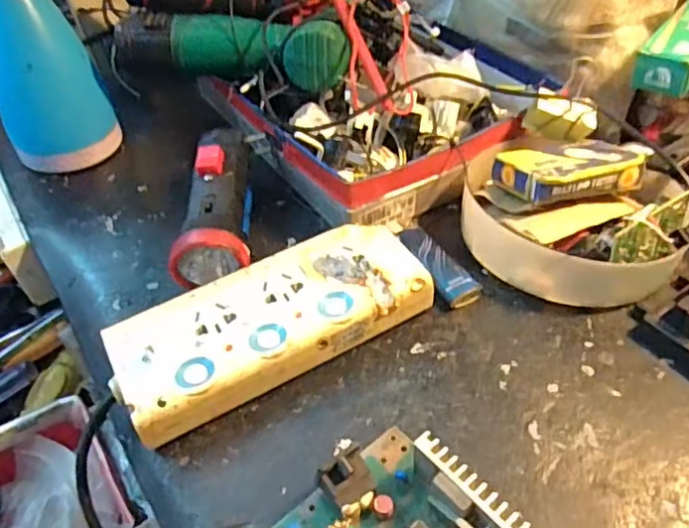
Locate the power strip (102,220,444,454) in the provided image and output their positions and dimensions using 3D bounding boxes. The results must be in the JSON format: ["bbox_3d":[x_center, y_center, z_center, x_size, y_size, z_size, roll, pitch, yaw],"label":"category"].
[{"bbox_3d":[-0.040,0.033,0.340,0.170,0.035,0.066,-24,48,-18],"label":"power strip"}]

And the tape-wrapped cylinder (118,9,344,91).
[{"bbox_3d":[-0.080,-0.156,0.453,0.171,0.054,0.050,5,46,11],"label":"tape-wrapped cylinder"}]

